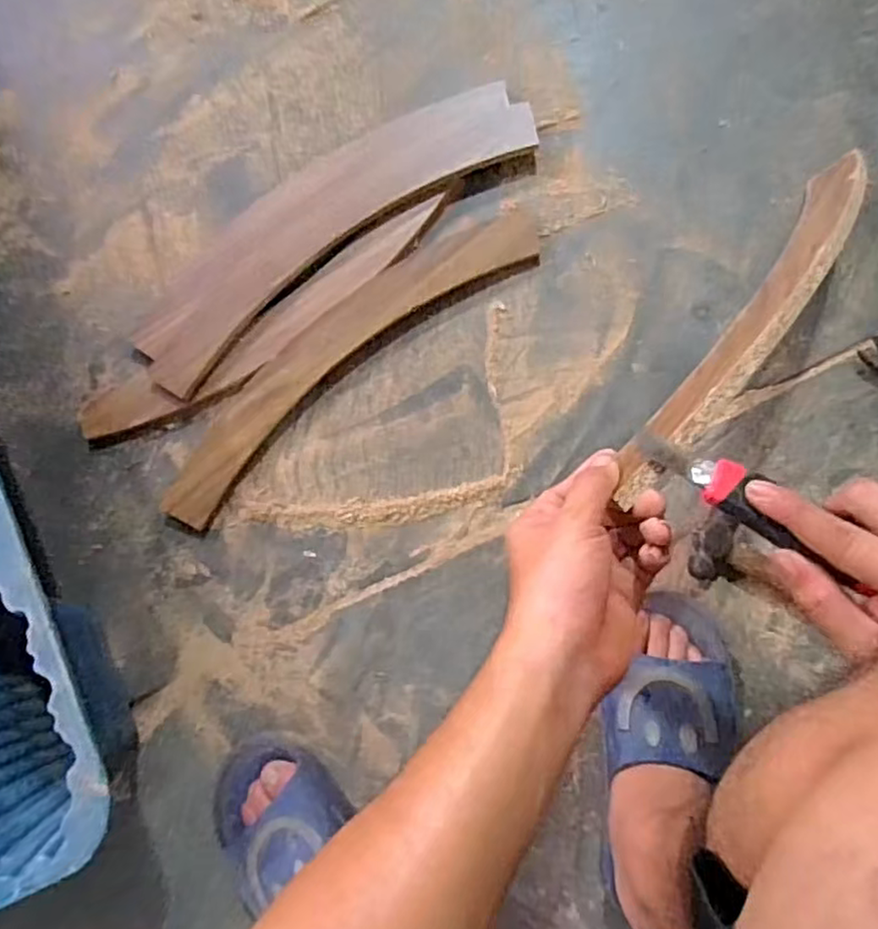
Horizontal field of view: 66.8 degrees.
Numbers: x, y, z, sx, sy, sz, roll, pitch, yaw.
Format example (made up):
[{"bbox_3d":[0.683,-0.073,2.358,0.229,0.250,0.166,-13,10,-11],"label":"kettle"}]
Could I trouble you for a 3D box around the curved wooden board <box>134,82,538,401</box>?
[{"bbox_3d":[-0.117,-0.239,0.660,0.434,0.025,0.124,-35,81,2],"label":"curved wooden board"}]

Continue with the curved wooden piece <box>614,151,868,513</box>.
[{"bbox_3d":[0.234,-0.117,0.470,0.036,0.068,0.404,37,64,9],"label":"curved wooden piece"}]

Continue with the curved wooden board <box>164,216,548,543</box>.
[{"bbox_3d":[-0.096,-0.102,0.646,0.439,0.018,0.080,-39,81,1],"label":"curved wooden board"}]

